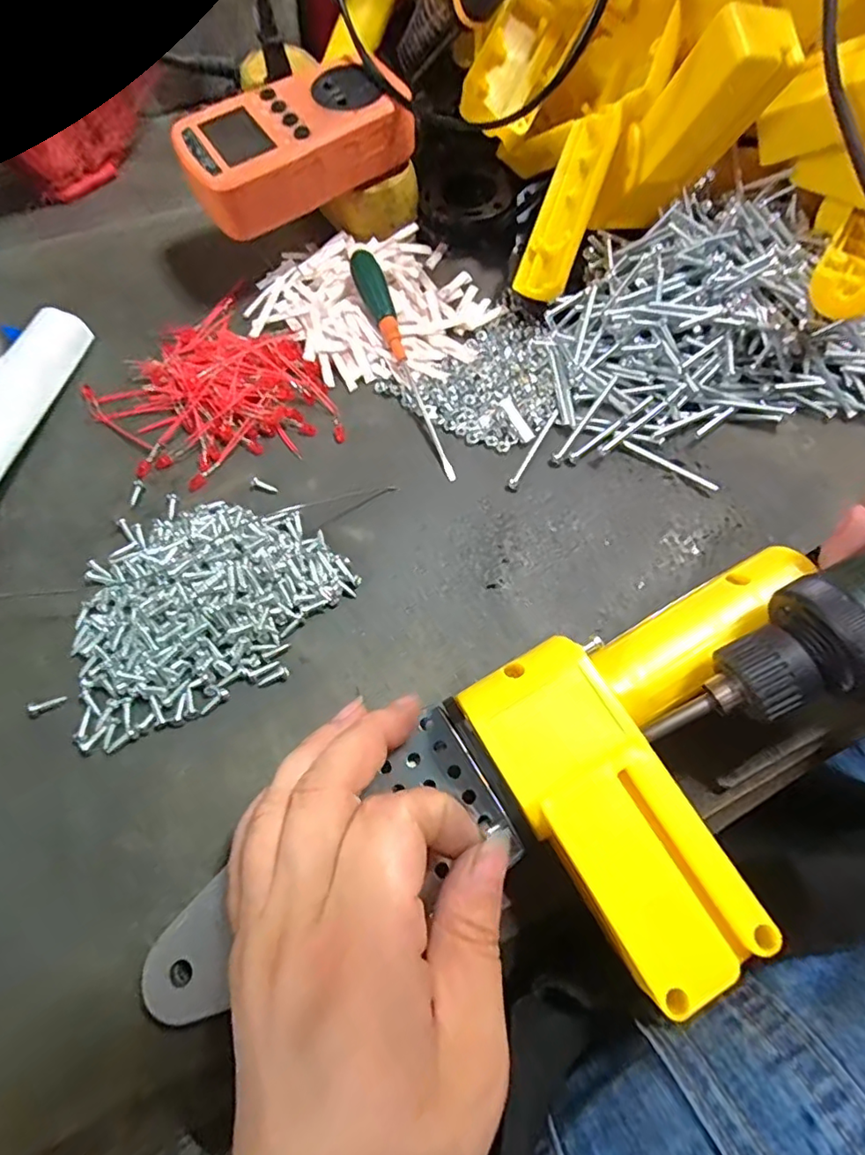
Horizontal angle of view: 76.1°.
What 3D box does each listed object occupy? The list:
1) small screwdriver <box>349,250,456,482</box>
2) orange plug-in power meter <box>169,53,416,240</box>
[{"bbox_3d":[-0.015,-0.122,0.305,0.015,0.023,0.148,-21,68,-9],"label":"small screwdriver"},{"bbox_3d":[-0.077,-0.243,0.310,0.124,0.033,0.064,-29,70,-12],"label":"orange plug-in power meter"}]

